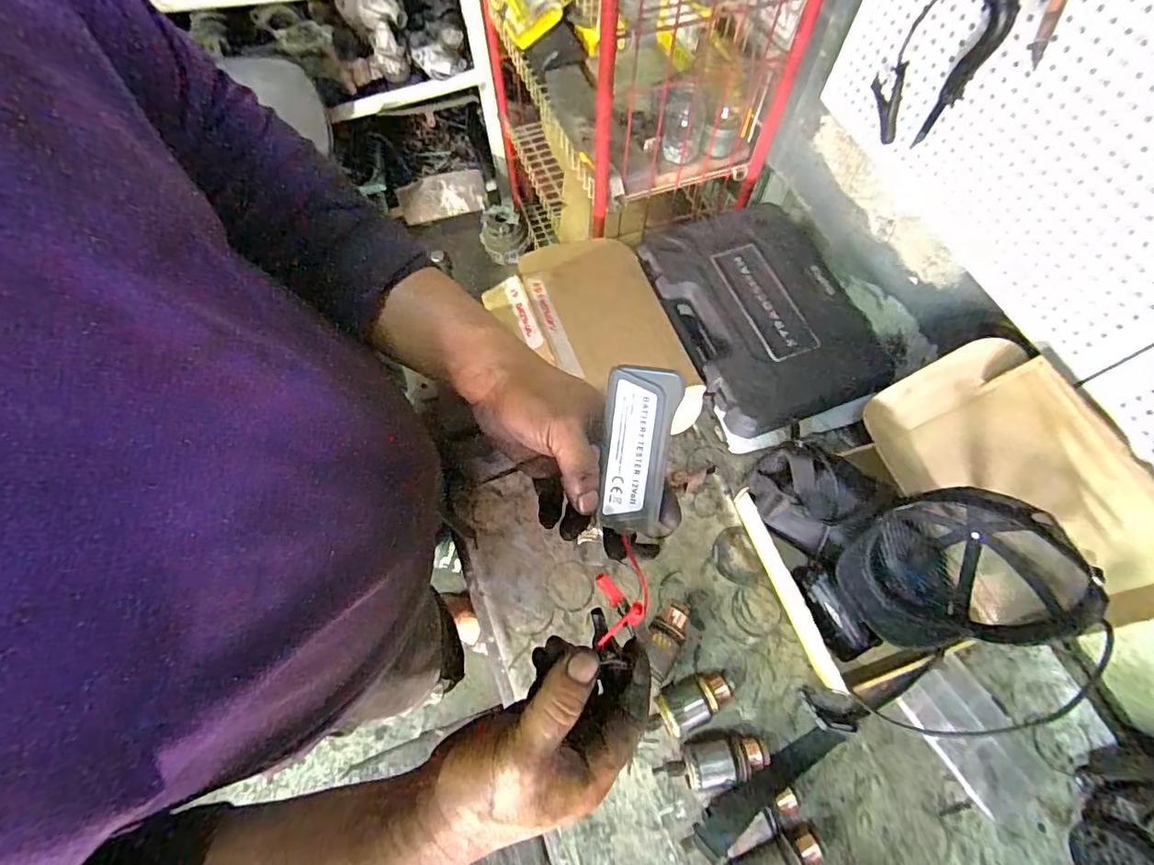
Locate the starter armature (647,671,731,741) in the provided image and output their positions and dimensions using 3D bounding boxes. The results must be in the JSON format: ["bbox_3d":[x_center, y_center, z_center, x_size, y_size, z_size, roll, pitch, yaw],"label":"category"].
[{"bbox_3d":[0.145,0.347,0.663,0.121,0.050,0.056,-20,69,-7],"label":"starter armature"}]

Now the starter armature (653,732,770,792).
[{"bbox_3d":[0.166,0.404,0.634,0.139,0.041,0.051,-7,68,-2],"label":"starter armature"}]

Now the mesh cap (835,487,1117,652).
[{"bbox_3d":[0.434,0.157,0.599,0.218,0.169,0.165,-8,68,-3],"label":"mesh cap"}]

